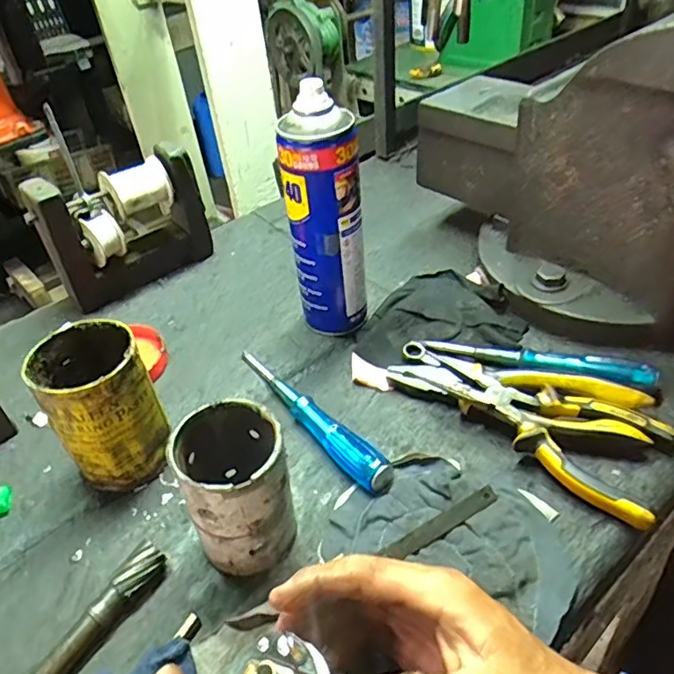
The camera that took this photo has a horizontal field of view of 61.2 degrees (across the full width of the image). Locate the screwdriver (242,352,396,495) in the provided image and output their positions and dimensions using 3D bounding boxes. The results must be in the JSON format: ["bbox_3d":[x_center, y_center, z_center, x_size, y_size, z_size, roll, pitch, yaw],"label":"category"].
[{"bbox_3d":[-0.025,0.060,0.477,0.026,0.021,0.196,-30,46,-24],"label":"screwdriver"}]

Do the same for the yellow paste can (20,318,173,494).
[{"bbox_3d":[-0.173,0.054,0.432,0.071,0.113,0.077,-4,41,3],"label":"yellow paste can"}]

